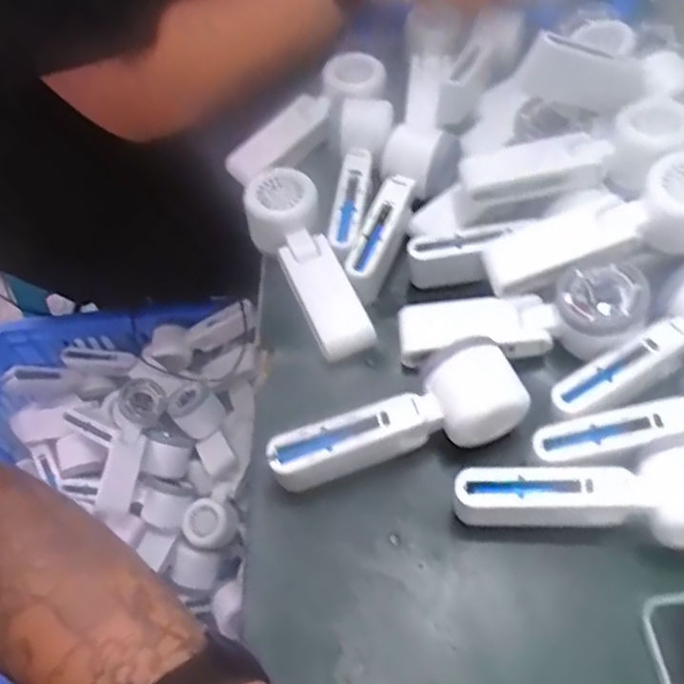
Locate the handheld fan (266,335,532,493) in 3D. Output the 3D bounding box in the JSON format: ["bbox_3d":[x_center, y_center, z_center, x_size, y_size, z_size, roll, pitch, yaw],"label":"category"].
[{"bbox_3d":[0.037,0.058,0.425,0.163,0.057,0.053,-23,58,-12],"label":"handheld fan"}]

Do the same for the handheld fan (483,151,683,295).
[{"bbox_3d":[0.182,-0.076,0.457,0.168,0.051,0.051,-19,55,10],"label":"handheld fan"}]

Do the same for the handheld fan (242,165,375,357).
[{"bbox_3d":[-0.027,-0.058,0.500,0.060,0.040,0.160,-23,72,-12],"label":"handheld fan"}]

